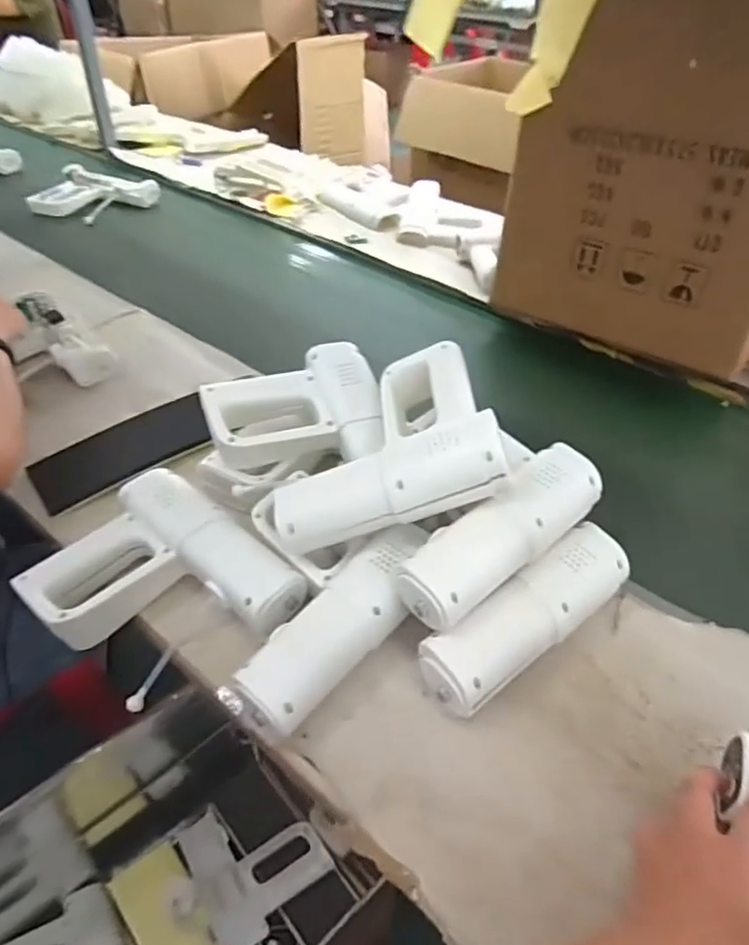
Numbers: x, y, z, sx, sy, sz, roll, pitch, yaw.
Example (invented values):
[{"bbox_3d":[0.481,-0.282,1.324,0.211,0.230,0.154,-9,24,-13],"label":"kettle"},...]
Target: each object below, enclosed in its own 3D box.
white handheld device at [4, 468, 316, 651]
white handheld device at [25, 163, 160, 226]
[{"bbox_3d":[-0.193,0.105,0.563,0.218,0.055,0.171,28,51,25],"label":"white handheld device"},{"bbox_3d":[-0.621,-0.619,1.361,0.240,0.042,0.187,10,44,10],"label":"white handheld device"}]

